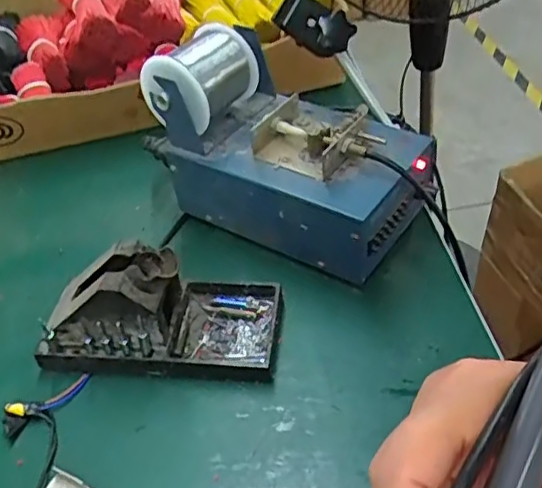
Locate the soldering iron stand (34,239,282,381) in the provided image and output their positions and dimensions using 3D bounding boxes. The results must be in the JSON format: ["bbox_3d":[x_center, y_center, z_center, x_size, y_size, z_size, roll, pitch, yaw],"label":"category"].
[{"bbox_3d":[-0.075,0.038,0.428,0.153,0.070,0.075,0,40,8],"label":"soldering iron stand"}]

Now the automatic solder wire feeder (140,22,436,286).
[{"bbox_3d":[0.016,-0.078,0.496,0.216,0.131,0.119,23,48,30],"label":"automatic solder wire feeder"}]

